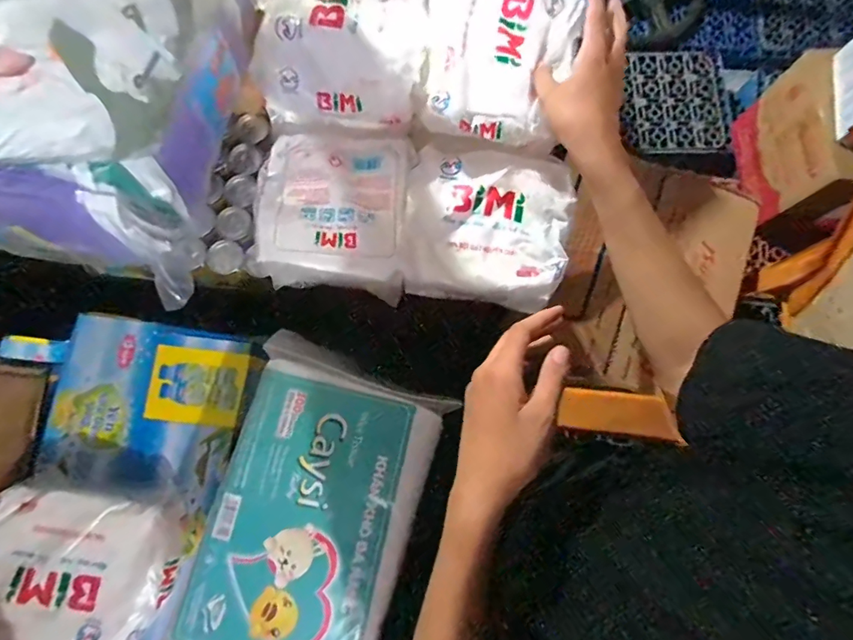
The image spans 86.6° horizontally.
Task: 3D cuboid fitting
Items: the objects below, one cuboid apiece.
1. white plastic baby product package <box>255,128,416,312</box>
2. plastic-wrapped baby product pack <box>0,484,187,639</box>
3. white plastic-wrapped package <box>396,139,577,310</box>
[{"bbox_3d":[-0.111,-0.128,0.548,0.176,0.056,0.191,6,78,2],"label":"white plastic baby product package"},{"bbox_3d":[-0.392,0.290,0.497,0.192,0.056,0.183,8,78,2],"label":"plastic-wrapped baby product pack"},{"bbox_3d":[0.070,-0.111,0.540,0.190,0.057,0.181,9,78,2],"label":"white plastic-wrapped package"}]

